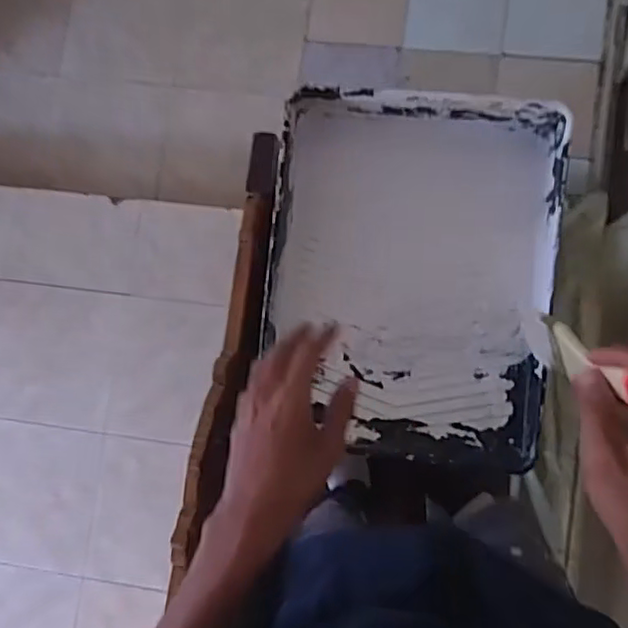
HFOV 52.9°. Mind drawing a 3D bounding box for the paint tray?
[{"bbox_3d":[0.093,-0.035,0.626,0.266,0.087,0.347,6,84,8],"label":"paint tray"}]

